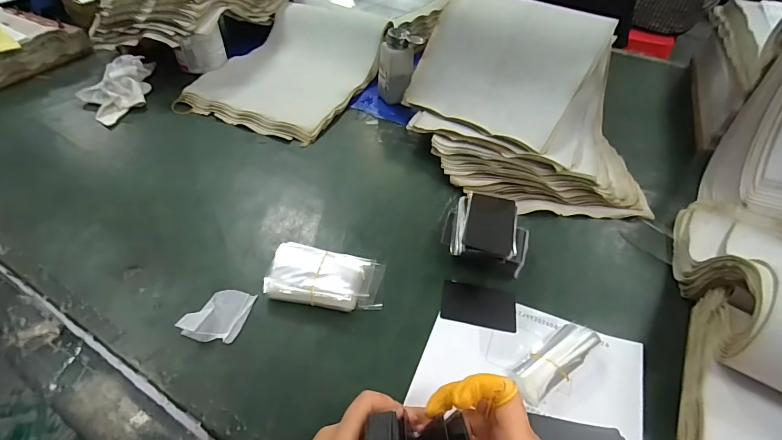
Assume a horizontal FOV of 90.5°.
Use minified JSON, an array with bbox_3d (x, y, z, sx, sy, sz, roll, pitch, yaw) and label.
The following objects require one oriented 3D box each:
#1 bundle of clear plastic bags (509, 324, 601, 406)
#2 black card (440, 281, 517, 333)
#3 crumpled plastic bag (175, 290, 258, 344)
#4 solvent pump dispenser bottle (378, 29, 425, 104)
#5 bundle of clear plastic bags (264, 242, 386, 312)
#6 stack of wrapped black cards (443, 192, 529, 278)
[{"bbox_3d":[0.167,0.141,0.395,0.103,0.034,0.037,-27,53,-26],"label":"bundle of clear plastic bags"},{"bbox_3d":[0.102,0.099,0.451,0.084,0.004,0.055,10,43,6],"label":"black card"},{"bbox_3d":[-0.180,0.095,0.408,0.050,0.027,0.066,16,47,12],"label":"crumpled plastic bag"},{"bbox_3d":[0.016,-0.282,0.712,0.053,0.118,0.065,-30,55,-27],"label":"solvent pump dispenser bottle"},{"bbox_3d":[-0.073,0.065,0.438,0.122,0.029,0.066,10,46,6],"label":"bundle of clear plastic bags"},{"bbox_3d":[0.120,0.022,0.480,0.108,0.061,0.087,11,47,8],"label":"stack of wrapped black cards"}]

